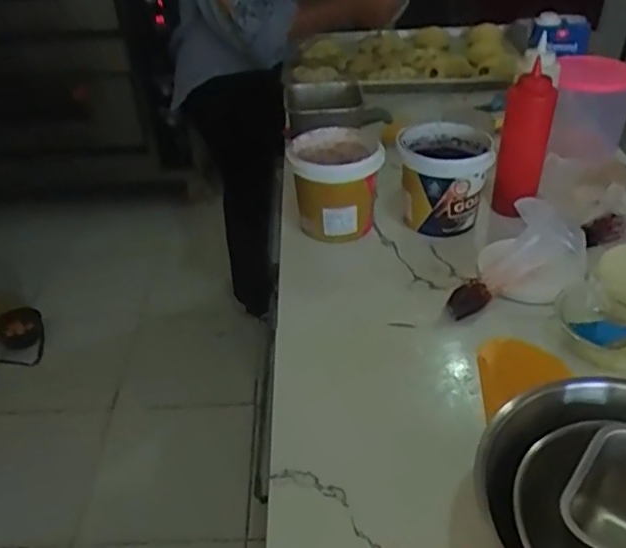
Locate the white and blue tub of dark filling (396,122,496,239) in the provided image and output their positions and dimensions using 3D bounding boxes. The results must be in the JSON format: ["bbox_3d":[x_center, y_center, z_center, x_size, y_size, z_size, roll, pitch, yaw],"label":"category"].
[{"bbox_3d":[0.186,-0.138,0.874,0.125,0.116,0.125,1,36,5],"label":"white and blue tub of dark filling"}]

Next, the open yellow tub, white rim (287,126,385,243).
[{"bbox_3d":[0.033,-0.129,0.870,0.124,0.115,0.114,-8,36,-7],"label":"open yellow tub, white rim"}]

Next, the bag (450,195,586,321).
[{"bbox_3d":[0.239,-0.020,0.713,0.156,0.128,0.051,-6,36,-4],"label":"bag"}]

